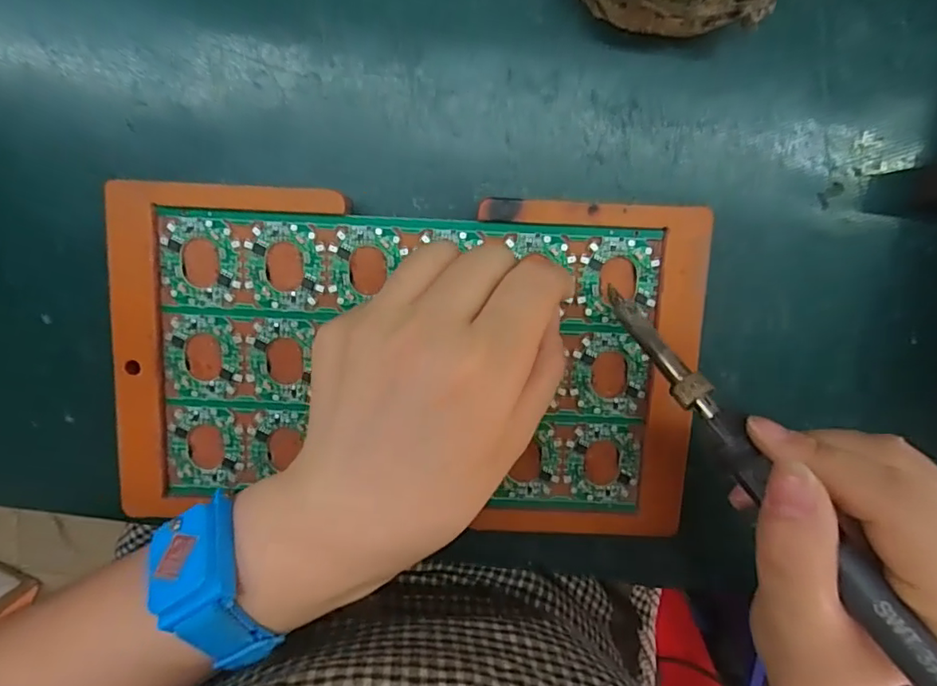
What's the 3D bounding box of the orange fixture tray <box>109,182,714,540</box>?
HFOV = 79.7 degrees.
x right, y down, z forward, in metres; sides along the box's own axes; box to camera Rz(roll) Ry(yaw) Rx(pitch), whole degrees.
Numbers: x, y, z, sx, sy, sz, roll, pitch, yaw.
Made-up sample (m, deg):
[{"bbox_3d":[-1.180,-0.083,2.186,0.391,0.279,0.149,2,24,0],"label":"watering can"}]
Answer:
[{"bbox_3d":[-0.025,0.011,0.235,0.240,0.015,0.142,3,97,-2],"label":"orange fixture tray"}]

